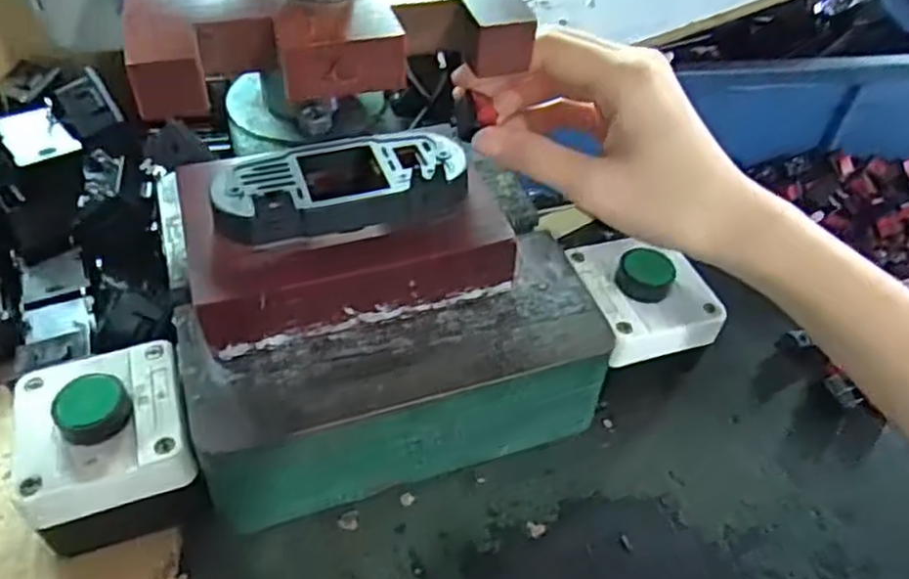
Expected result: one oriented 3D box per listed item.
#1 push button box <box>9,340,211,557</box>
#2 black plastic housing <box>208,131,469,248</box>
[{"bbox_3d":[-0.150,0.069,0.322,0.068,0.059,0.076,-13,50,-16],"label":"push button box"},{"bbox_3d":[-0.052,-0.048,0.338,0.112,0.027,0.052,-13,49,-16],"label":"black plastic housing"}]

